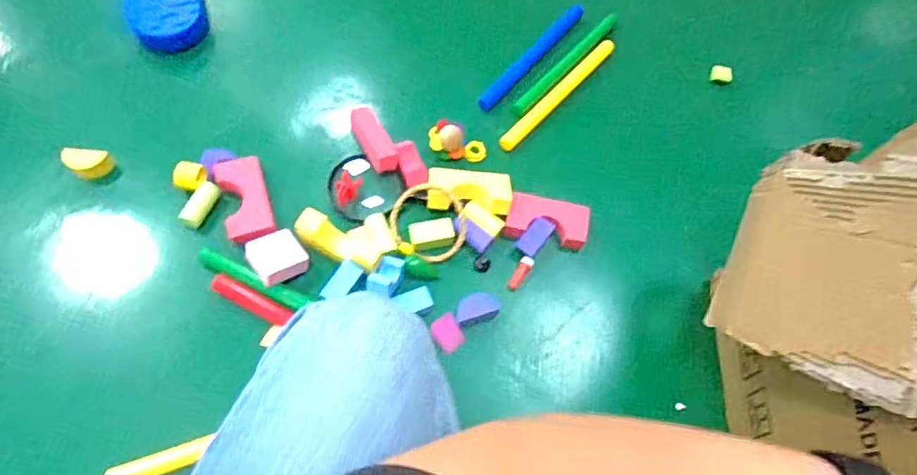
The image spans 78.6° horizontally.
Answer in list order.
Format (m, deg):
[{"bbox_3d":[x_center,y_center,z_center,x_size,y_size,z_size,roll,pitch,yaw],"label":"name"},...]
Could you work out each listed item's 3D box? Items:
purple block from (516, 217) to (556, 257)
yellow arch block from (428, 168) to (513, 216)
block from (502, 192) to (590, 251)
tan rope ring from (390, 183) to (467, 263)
[{"bbox_3d":[0.134,-0.002,0.973,0.037,0.019,0.073,35,69,17],"label":"purple block"},{"bbox_3d":[0.020,-0.078,0.967,0.142,0.035,0.073,6,63,4],"label":"yellow arch block"},{"bbox_3d":[0.156,-0.030,0.977,0.143,0.030,0.079,7,63,4],"label":"block"},{"bbox_3d":[-0.050,-0.026,0.953,0.132,0.017,0.126,0,83,-2],"label":"tan rope ring"}]

